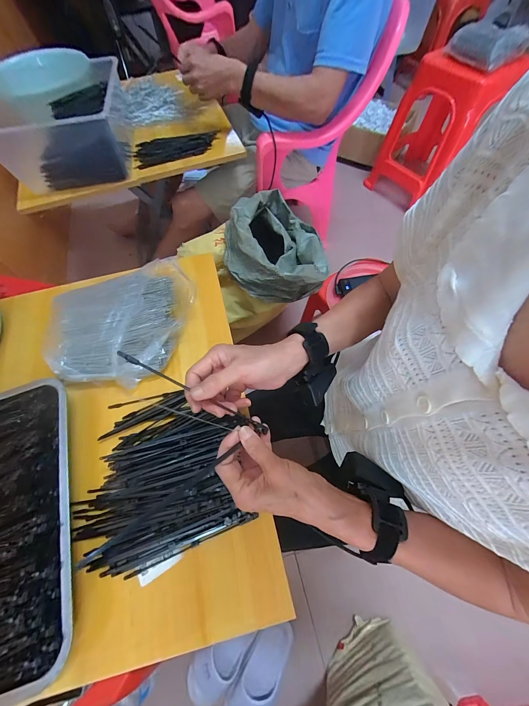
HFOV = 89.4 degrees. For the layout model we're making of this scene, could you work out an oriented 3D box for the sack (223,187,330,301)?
[{"bbox_3d":[0.032,-0.293,0.722,0.255,0.203,0.361,-4,64,0],"label":"sack"}]

